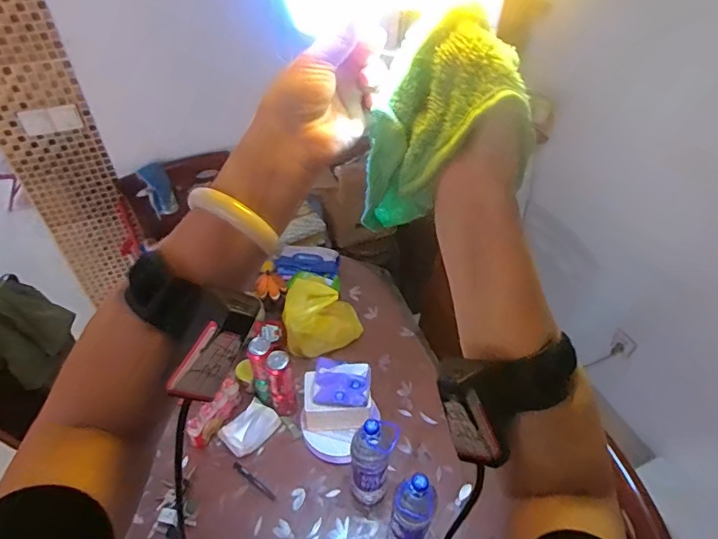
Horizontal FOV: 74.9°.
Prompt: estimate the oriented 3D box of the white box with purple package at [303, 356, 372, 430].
[{"bbox_3d":[-0.055,0.325,1.206,0.170,0.183,0.108,4,45,2],"label":"white box with purple package"}]

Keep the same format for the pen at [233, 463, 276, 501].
[{"bbox_3d":[-0.259,0.526,1.167,0.135,0.012,0.017,27,50,23],"label":"pen"}]

